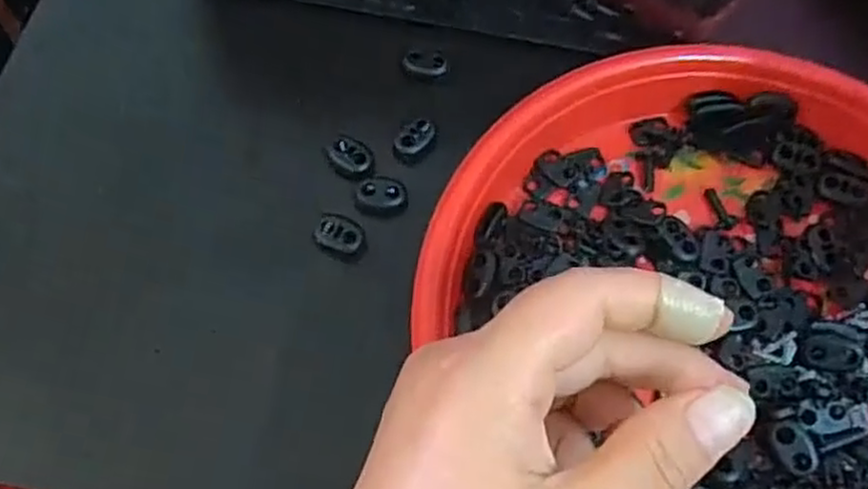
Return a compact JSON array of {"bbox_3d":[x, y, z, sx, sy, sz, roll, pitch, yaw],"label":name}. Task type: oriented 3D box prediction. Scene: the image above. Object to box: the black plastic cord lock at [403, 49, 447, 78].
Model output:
[{"bbox_3d":[-0.004,-0.083,0.335,0.020,0.007,0.010,14,69,4],"label":"black plastic cord lock"}]

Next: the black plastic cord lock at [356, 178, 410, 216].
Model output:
[{"bbox_3d":[-0.022,-0.020,0.312,0.021,0.008,0.014,-2,69,-3],"label":"black plastic cord lock"}]

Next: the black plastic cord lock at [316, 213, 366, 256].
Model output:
[{"bbox_3d":[-0.039,-0.004,0.302,0.019,0.006,0.014,24,70,8],"label":"black plastic cord lock"}]

